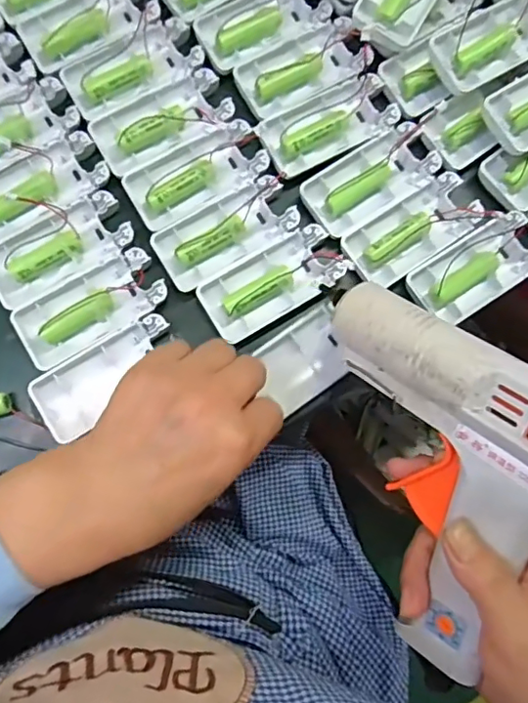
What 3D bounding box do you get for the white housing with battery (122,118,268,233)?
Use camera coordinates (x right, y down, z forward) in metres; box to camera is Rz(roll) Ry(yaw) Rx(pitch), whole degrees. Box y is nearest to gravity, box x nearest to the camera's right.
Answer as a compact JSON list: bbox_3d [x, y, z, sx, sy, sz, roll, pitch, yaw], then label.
[{"bbox_3d":[-0.044,-0.119,0.369,0.095,0.012,0.047,-27,81,-6],"label":"white housing with battery"}]

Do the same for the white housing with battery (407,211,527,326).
[{"bbox_3d":[0.144,-0.055,0.369,0.090,0.015,0.046,-33,82,-7],"label":"white housing with battery"}]

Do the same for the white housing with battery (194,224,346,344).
[{"bbox_3d":[0.006,-0.045,0.363,0.093,0.019,0.046,-30,82,-6],"label":"white housing with battery"}]

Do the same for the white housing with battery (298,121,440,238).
[{"bbox_3d":[0.073,-0.120,0.379,0.093,0.013,0.045,-35,82,-7],"label":"white housing with battery"}]

